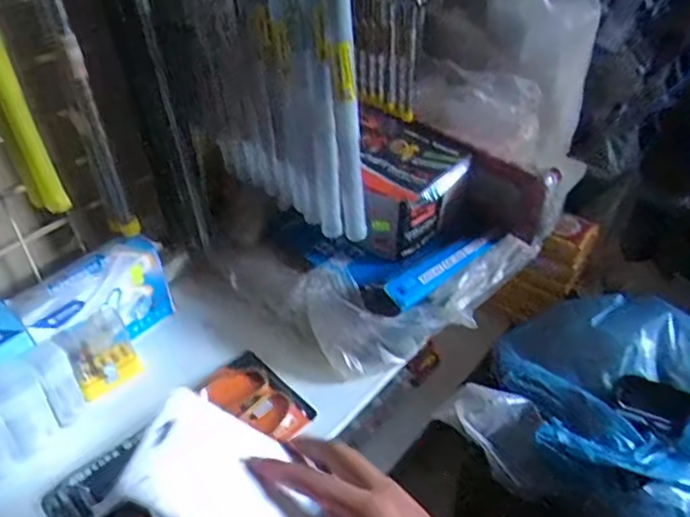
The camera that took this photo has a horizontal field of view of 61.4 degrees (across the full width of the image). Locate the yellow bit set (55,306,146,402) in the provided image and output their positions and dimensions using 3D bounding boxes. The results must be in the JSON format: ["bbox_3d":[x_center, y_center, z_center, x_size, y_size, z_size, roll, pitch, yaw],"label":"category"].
[{"bbox_3d":[-0.240,0.092,0.570,0.029,0.078,0.062,29,49,31],"label":"yellow bit set"}]

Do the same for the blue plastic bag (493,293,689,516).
[{"bbox_3d":[0.346,0.160,0.698,0.304,0.110,0.255,29,49,31],"label":"blue plastic bag"}]

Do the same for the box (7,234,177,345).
[{"bbox_3d":[-0.246,0.051,0.591,0.038,0.102,0.138,29,49,31],"label":"box"}]

